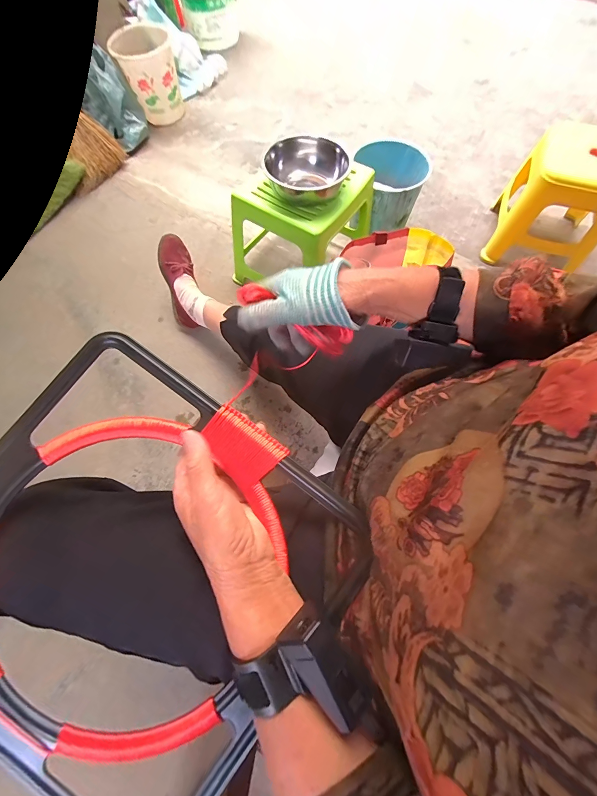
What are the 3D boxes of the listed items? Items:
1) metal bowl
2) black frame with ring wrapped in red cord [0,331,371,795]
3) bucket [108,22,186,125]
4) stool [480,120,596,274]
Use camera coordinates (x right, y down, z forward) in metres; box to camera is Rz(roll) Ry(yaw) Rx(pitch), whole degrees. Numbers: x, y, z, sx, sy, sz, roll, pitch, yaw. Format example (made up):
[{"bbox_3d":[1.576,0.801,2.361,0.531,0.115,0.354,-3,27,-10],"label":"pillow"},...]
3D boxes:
[{"bbox_3d":[0.017,-0.537,0.780,0.178,0.080,0.191,-1,69,1],"label":"metal bowl"},{"bbox_3d":[-0.142,0.158,0.290,0.338,0.034,0.333,37,82,2],"label":"black frame with ring wrapped in red cord"},{"bbox_3d":[-0.582,-1.280,1.313,0.226,0.245,0.193,-23,70,-7],"label":"bucket"},{"bbox_3d":[0.743,-0.565,0.941,0.250,0.289,0.237,20,71,9],"label":"stool"}]

